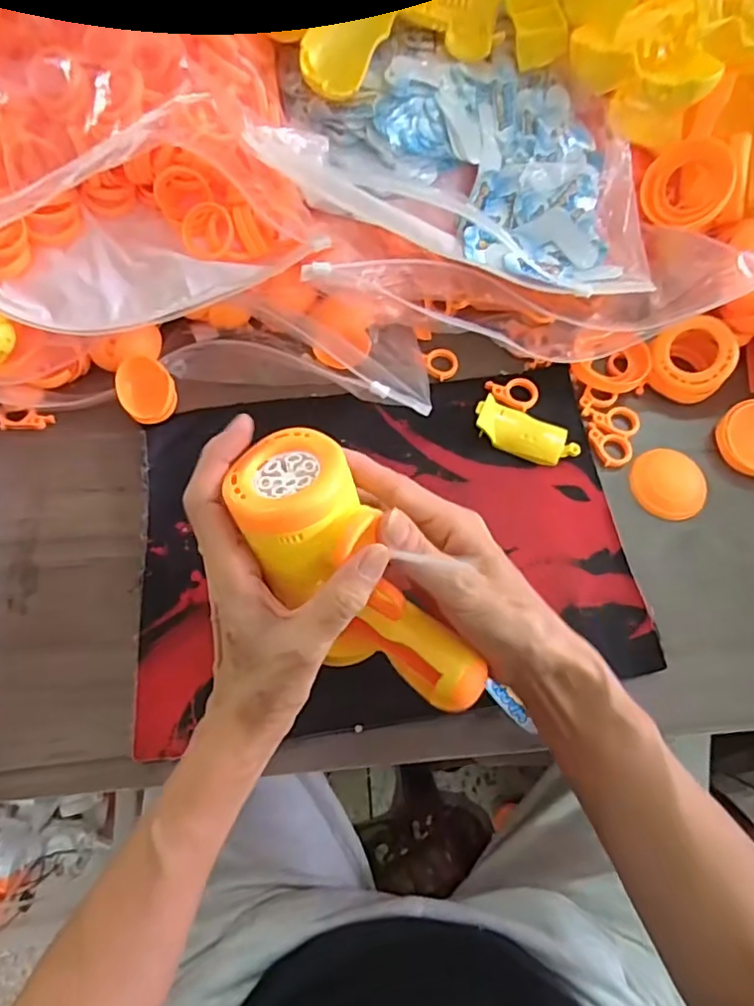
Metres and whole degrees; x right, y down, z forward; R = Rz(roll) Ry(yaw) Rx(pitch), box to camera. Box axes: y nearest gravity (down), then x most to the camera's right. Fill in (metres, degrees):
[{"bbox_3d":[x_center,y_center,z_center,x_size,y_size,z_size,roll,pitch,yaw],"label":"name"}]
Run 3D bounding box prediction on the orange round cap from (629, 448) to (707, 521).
[{"bbox_3d":[0.211,-0.015,0.427,0.050,0.009,0.053,1,68,-3],"label":"orange round cap"}]

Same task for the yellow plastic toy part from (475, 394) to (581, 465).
[{"bbox_3d":[0.107,-0.049,0.426,0.075,0.015,0.033,25,69,7],"label":"yellow plastic toy part"}]

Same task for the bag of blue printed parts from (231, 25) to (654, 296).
[{"bbox_3d":[0.066,-0.239,0.415,0.268,0.067,0.150,6,68,0],"label":"bag of blue printed parts"}]

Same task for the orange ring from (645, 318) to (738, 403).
[{"bbox_3d":[0.238,-0.108,0.452,0.060,0.032,0.060,0,90,17],"label":"orange ring"}]

